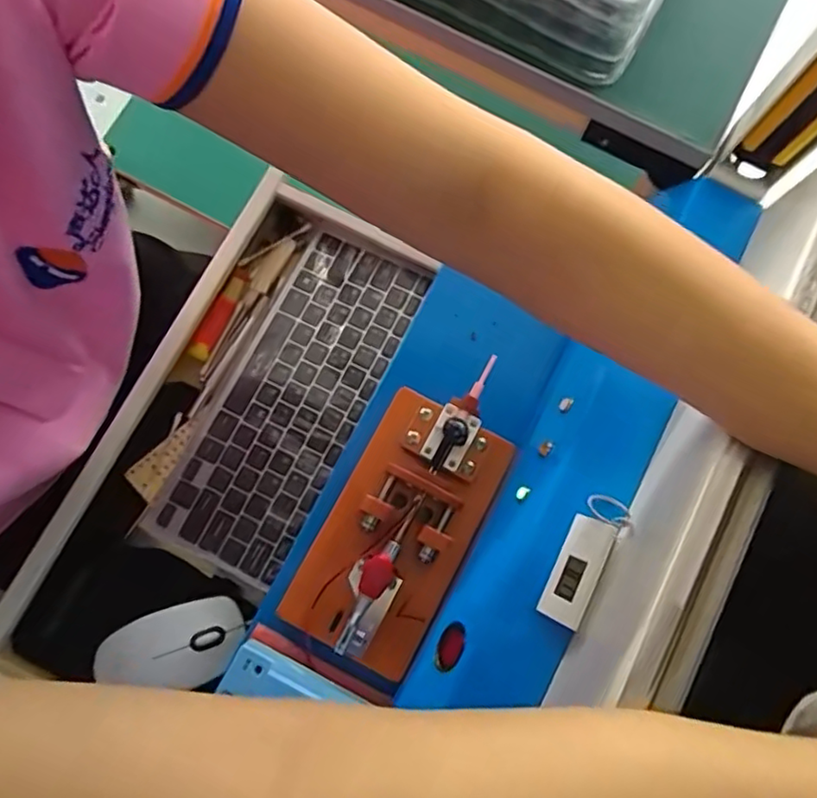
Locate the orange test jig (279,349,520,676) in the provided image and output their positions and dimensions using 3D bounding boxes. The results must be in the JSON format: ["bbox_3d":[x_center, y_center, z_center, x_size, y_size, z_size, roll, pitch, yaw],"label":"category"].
[{"bbox_3d":[0.000,0.072,0.383,0.090,0.042,0.191,28,80,4],"label":"orange test jig"}]

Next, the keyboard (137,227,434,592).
[{"bbox_3d":[-0.092,0.000,0.481,0.111,0.015,0.278,27,80,4],"label":"keyboard"}]

